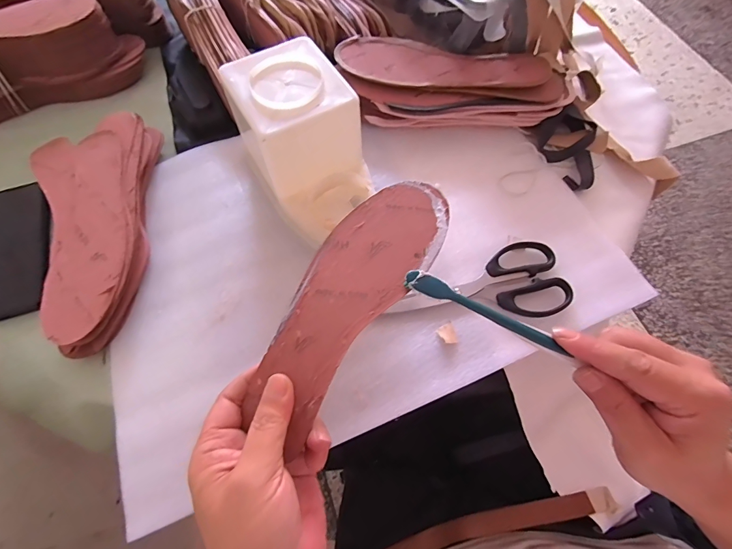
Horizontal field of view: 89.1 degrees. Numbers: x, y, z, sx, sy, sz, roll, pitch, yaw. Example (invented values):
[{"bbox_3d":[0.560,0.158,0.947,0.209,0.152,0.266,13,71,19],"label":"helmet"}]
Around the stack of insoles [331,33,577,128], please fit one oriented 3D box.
[{"bbox_3d":[0.110,-0.237,0.464,0.290,0.055,0.110,1,65,1],"label":"stack of insoles"}]

